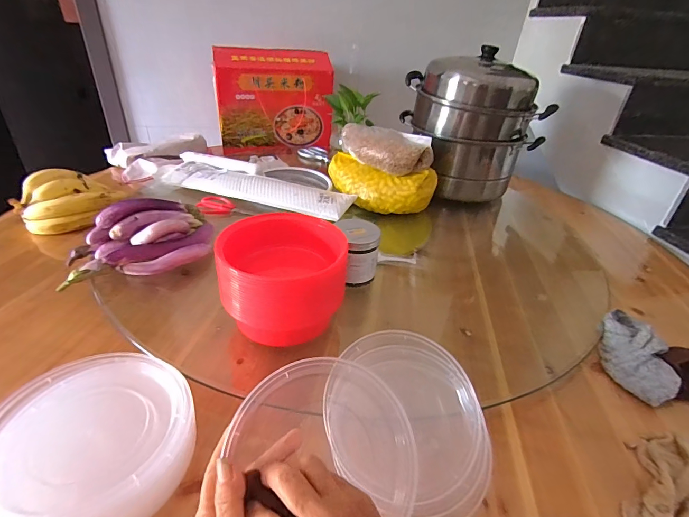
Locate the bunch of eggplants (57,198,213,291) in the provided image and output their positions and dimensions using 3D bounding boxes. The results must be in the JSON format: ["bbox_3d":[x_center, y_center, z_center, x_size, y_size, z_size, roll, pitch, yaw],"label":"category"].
[{"bbox_3d":[-0.357,-0.032,0.647,0.231,0.112,0.155,-12,36,-24],"label":"bunch of eggplants"}]

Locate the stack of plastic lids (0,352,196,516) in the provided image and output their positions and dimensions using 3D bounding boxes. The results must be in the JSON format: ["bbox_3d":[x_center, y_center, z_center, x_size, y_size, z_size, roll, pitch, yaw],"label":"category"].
[{"bbox_3d":[-0.249,0.186,0.371,0.181,0.066,0.169,20,35,23],"label":"stack of plastic lids"}]

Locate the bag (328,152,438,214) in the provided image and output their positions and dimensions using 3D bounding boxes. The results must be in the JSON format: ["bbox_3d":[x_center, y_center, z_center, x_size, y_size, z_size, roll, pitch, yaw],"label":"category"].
[{"bbox_3d":[0.075,-0.174,0.871,0.264,0.088,0.116,16,34,17],"label":"bag"}]

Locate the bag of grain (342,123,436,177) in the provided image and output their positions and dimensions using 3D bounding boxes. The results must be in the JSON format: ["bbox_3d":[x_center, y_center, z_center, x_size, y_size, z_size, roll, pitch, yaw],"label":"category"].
[{"bbox_3d":[0.079,-0.260,0.853,0.259,0.071,0.101,27,38,31],"label":"bag of grain"}]

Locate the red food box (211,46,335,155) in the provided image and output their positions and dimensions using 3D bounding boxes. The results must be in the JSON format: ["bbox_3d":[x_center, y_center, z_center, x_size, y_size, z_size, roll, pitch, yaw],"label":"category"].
[{"bbox_3d":[-0.228,-0.518,1.228,0.376,0.317,0.083,-8,30,-15],"label":"red food box"}]

